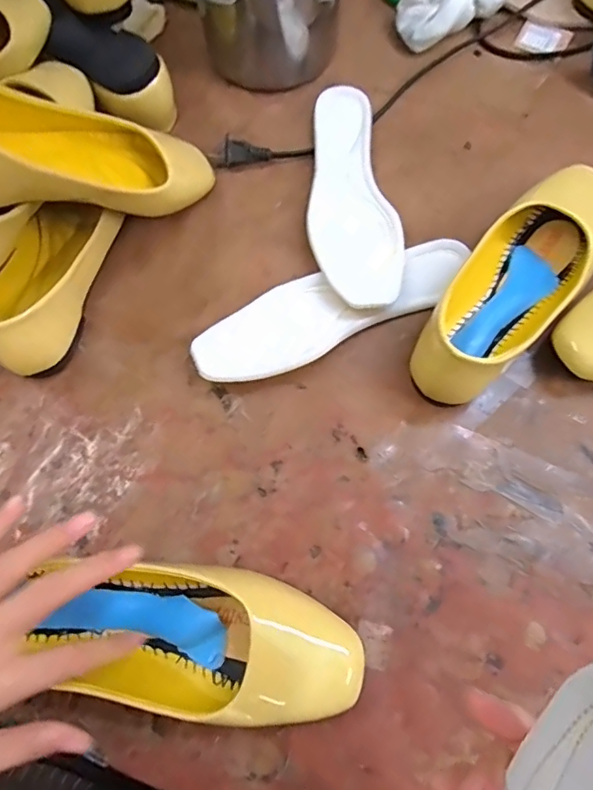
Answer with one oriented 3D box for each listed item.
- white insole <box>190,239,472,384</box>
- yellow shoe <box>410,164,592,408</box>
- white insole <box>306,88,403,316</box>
[{"bbox_3d":[0.029,-0.072,0.411,0.230,0.013,0.070,-24,69,-9],"label":"white insole"},{"bbox_3d":[0.172,-0.091,0.395,0.080,0.059,0.243,40,76,14],"label":"yellow shoe"},{"bbox_3d":[0.044,-0.177,0.452,0.075,0.016,0.226,-9,71,-1],"label":"white insole"}]

